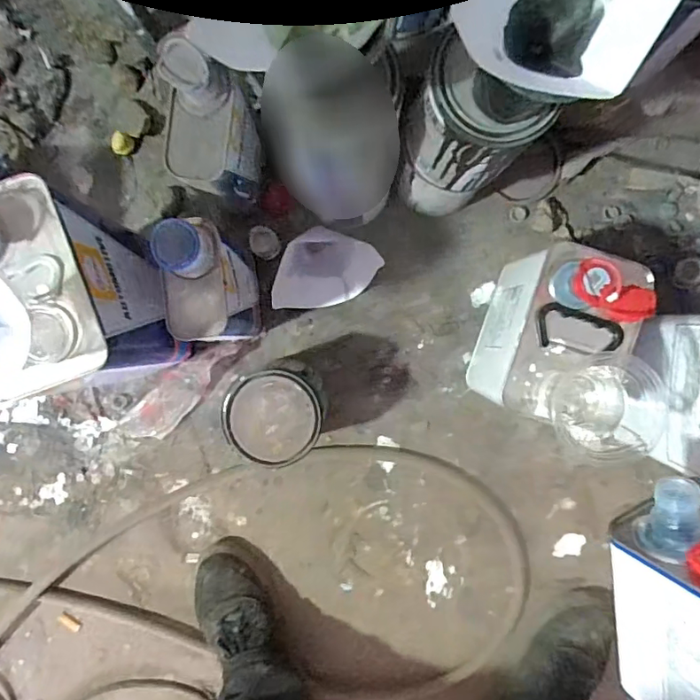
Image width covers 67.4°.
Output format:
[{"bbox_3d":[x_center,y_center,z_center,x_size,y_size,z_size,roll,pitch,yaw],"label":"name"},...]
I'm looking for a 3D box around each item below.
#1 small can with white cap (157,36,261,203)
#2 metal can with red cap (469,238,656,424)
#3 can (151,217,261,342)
[{"bbox_3d":[-0.134,-0.212,0.552,0.078,0.156,0.111,3,92,0],"label":"small can with white cap"},{"bbox_3d":[0.218,-0.013,0.570,0.113,0.194,0.170,18,92,0],"label":"metal can with red cap"},{"bbox_3d":[-0.142,-0.068,0.567,0.067,0.216,0.114,1,92,0],"label":"can"}]

